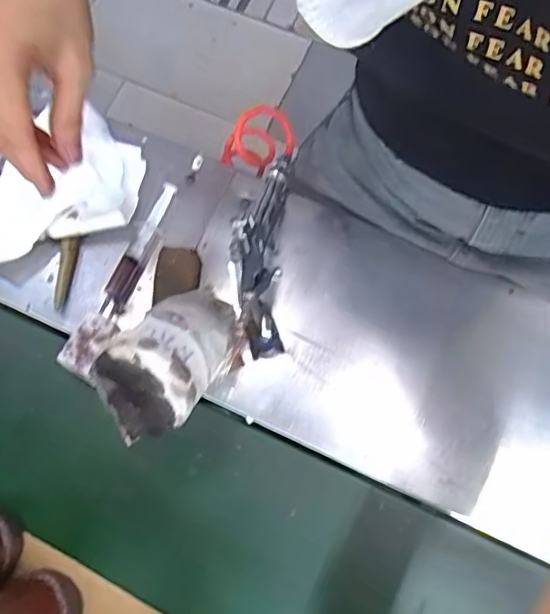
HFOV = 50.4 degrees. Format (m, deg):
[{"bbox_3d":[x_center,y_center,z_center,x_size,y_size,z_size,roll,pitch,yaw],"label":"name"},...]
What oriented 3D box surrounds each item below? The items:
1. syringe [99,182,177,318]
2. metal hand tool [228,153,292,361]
[{"bbox_3d":[-0.135,-0.060,0.588,0.021,0.022,0.148,22,77,8],"label":"syringe"},{"bbox_3d":[-0.012,-0.062,0.546,0.047,0.097,0.205,1,75,3],"label":"metal hand tool"}]

